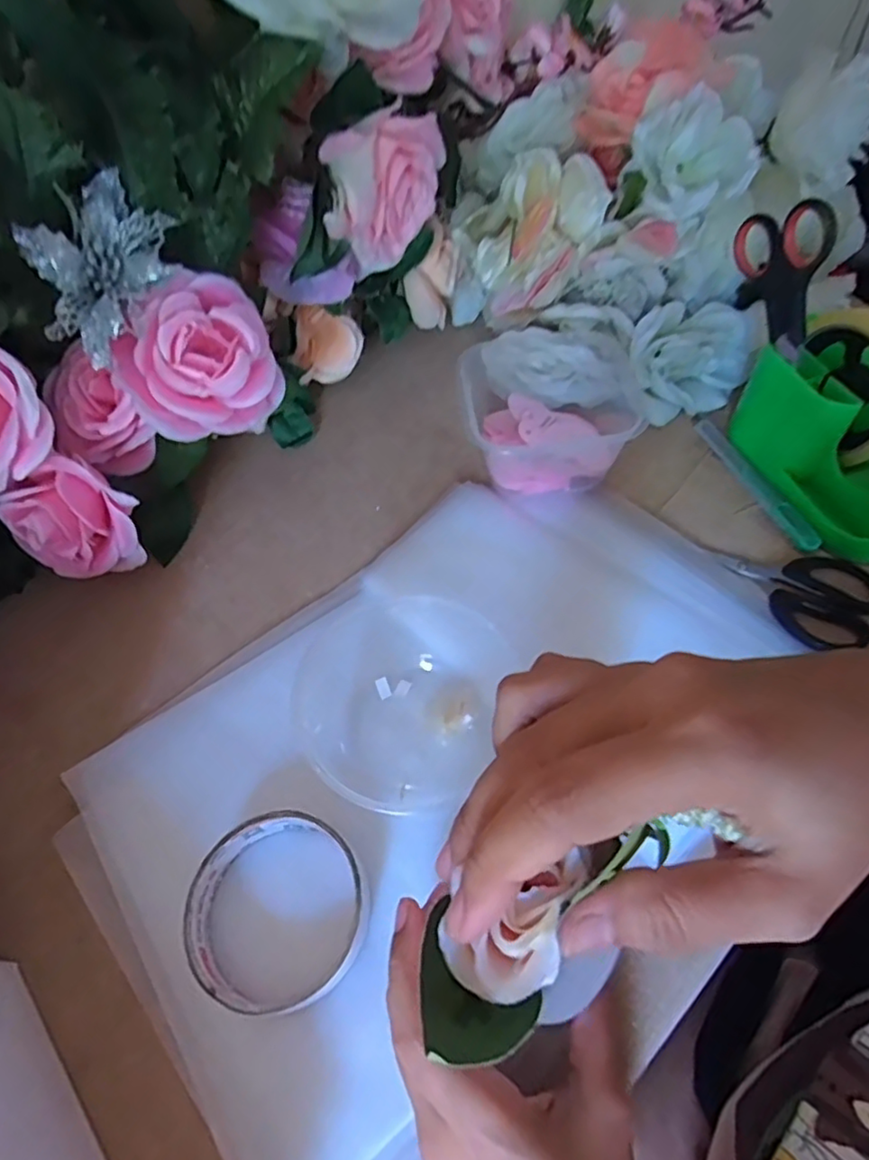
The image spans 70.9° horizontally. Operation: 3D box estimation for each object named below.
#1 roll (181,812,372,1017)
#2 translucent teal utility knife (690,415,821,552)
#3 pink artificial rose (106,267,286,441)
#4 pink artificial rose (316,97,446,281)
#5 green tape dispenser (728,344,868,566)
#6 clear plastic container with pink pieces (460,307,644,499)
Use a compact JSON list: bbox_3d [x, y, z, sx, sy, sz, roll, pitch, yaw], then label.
[{"bbox_3d":[-0.073,0.154,0.287,0.080,0.023,0.080,-2,56,3],"label":"roll"},{"bbox_3d":[0.218,-0.073,0.425,0.013,0.009,0.135,-17,56,-7],"label":"translucent teal utility knife"},{"bbox_3d":[-0.135,-0.128,0.352,0.091,0.083,0.050,-32,35,-24],"label":"pink artificial rose"},{"bbox_3d":[-0.025,-0.223,0.355,0.042,0.082,0.075,34,63,23],"label":"pink artificial rose"},{"bbox_3d":[0.252,-0.085,0.391,0.053,0.076,0.144,-23,57,-10],"label":"green tape dispenser"},{"bbox_3d":[0.083,-0.135,0.446,0.126,0.060,0.146,-4,56,2],"label":"clear plastic container with pink pieces"}]

